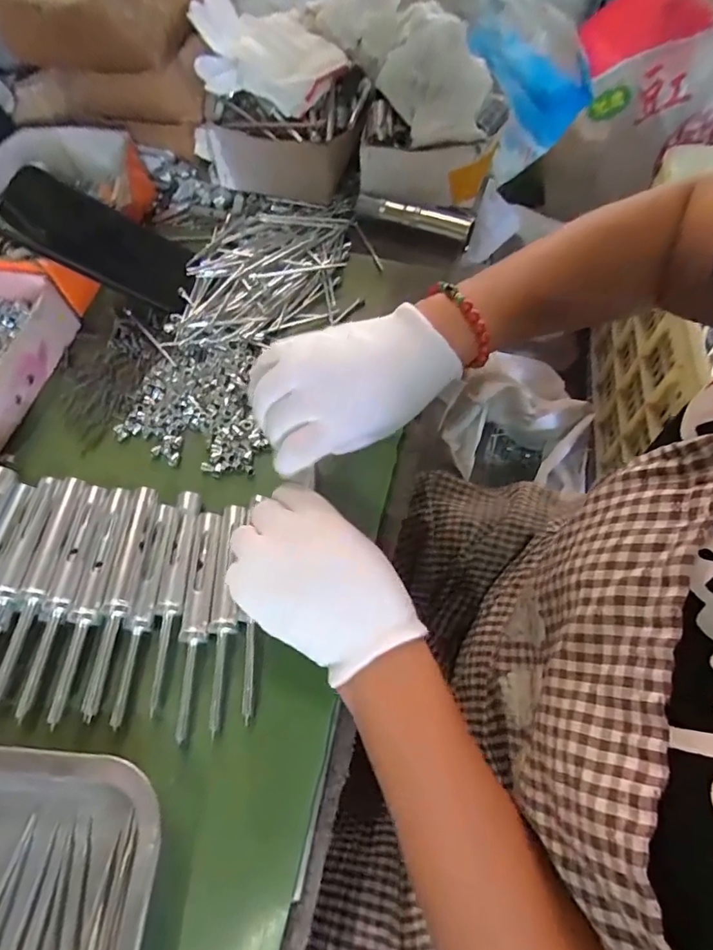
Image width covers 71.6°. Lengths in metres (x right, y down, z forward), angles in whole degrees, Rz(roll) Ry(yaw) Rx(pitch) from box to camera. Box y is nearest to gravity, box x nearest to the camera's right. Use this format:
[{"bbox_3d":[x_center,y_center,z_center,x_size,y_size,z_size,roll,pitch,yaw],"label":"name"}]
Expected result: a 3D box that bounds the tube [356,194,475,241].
[{"bbox_3d":[0.057,-0.262,0.502,0.123,0.023,0.023,25,66,14],"label":"tube"}]

